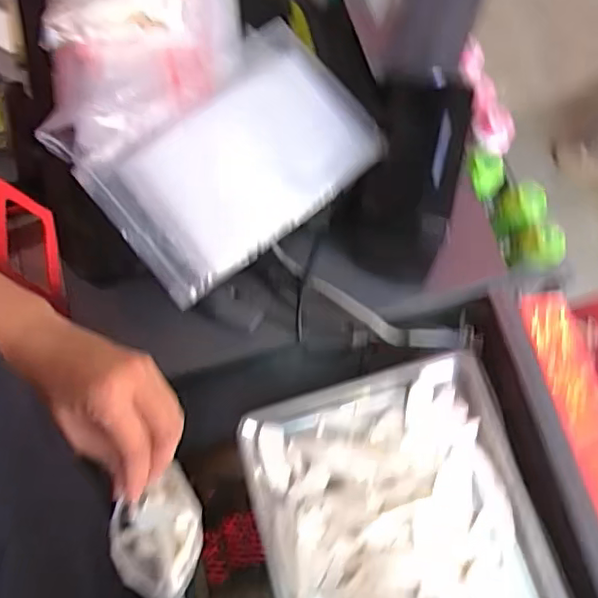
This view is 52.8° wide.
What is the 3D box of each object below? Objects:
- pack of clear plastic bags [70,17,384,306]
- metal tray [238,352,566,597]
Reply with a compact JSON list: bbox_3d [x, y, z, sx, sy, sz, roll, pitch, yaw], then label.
[{"bbox_3d":[-0.063,-0.136,0.569,0.255,0.032,0.174,-40,76,-9],"label":"pack of clear plastic bags"},{"bbox_3d":[0.110,0.259,0.585,0.265,0.030,0.362,-16,74,-3],"label":"metal tray"}]

